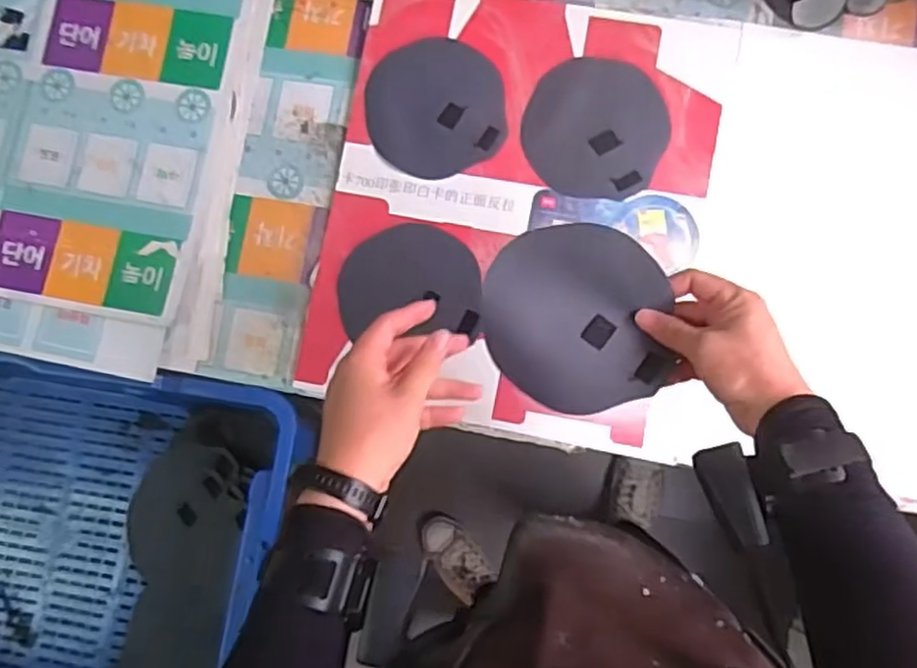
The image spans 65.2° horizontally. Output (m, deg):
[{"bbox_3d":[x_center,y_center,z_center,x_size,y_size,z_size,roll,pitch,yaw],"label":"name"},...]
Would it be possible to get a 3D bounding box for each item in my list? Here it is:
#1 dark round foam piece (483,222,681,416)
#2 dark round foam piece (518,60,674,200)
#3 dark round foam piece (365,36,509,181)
[{"bbox_3d":[0.094,-0.012,0.557,0.138,0.012,0.140,0,90,-2],"label":"dark round foam piece"},{"bbox_3d":[0.144,-0.218,0.758,0.147,0.005,0.144,-1,82,5],"label":"dark round foam piece"},{"bbox_3d":[-0.024,-0.246,0.774,0.144,0.007,0.153,-1,82,5],"label":"dark round foam piece"}]

